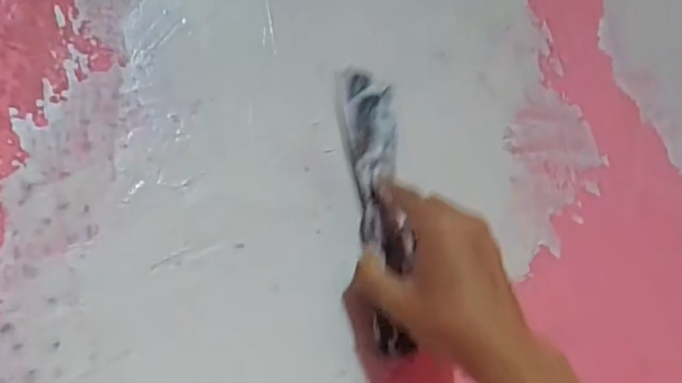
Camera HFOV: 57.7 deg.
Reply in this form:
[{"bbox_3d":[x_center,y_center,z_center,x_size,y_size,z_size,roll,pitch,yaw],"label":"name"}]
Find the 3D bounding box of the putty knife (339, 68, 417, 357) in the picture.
[{"bbox_3d":[0.028,0.008,0.425,0.044,0.201,0.018,2,-23,-20],"label":"putty knife"}]

